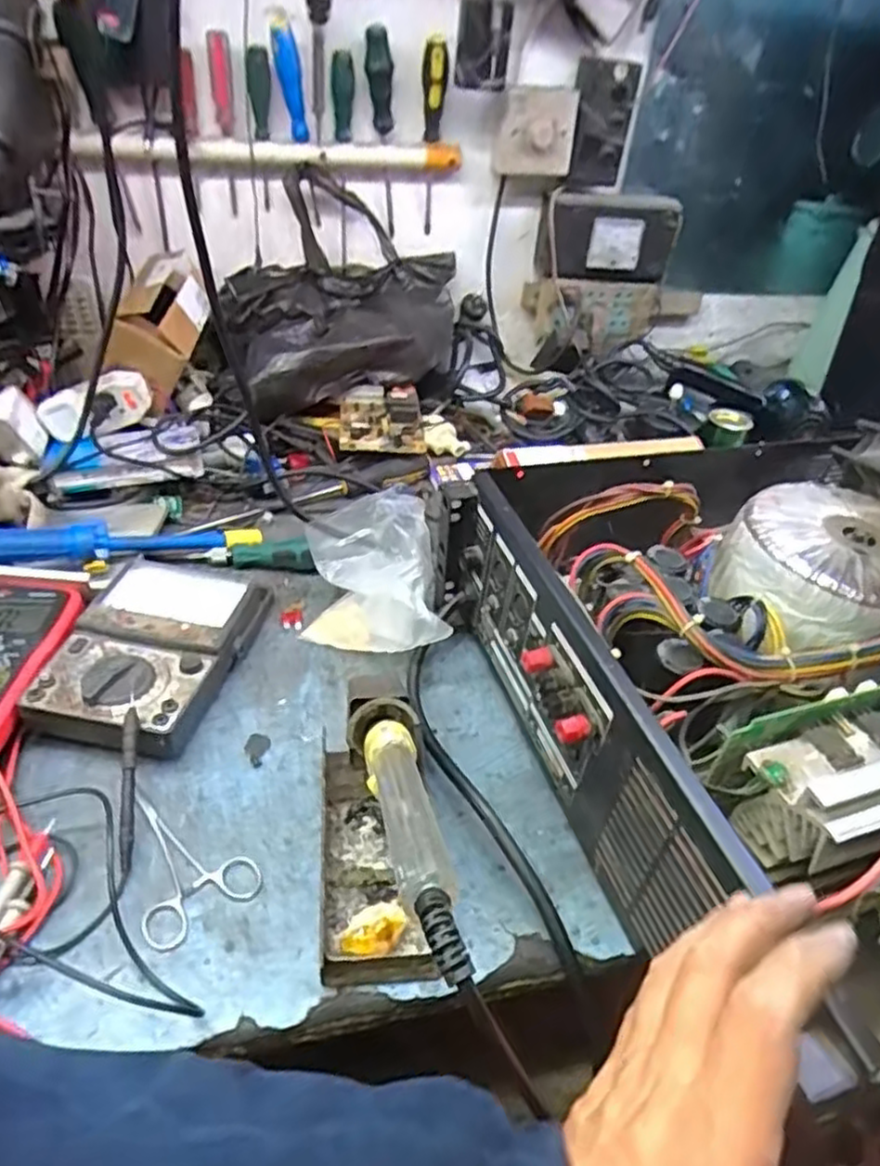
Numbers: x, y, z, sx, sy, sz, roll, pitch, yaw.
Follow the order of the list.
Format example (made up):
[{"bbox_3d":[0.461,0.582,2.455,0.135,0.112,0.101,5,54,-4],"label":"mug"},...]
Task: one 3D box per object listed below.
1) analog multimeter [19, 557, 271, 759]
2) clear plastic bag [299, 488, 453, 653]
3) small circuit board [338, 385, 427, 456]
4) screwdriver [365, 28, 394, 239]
[{"bbox_3d":[-0.220,0.050,0.560,0.115,0.047,0.181,9,38,4],"label":"analog multimeter"},{"bbox_3d":[-0.056,0.001,0.595,0.111,0.100,0.117,1,38,-7],"label":"clear plastic bag"},{"bbox_3d":[-0.068,-0.189,0.834,0.092,0.018,0.113,-5,46,-5],"label":"small circuit board"},{"bbox_3d":[-0.063,-0.495,0.807,0.024,0.215,0.025,-1,59,1],"label":"screwdriver"}]

